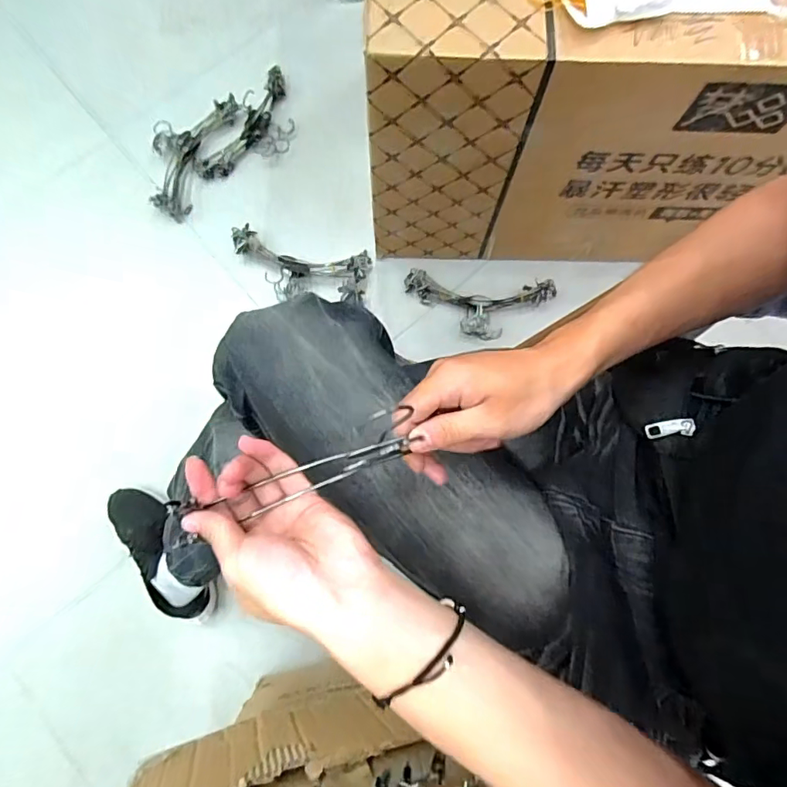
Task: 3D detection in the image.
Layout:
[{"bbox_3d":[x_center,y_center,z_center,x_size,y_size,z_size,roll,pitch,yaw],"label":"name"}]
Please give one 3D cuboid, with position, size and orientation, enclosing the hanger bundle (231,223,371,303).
[{"bbox_3d":[-0.200,-0.260,1.058,0.291,0.050,0.137,10,79,1],"label":"hanger bundle"}]

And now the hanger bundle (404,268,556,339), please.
[{"bbox_3d":[0.176,-0.186,1.052,0.313,0.046,0.130,8,79,0],"label":"hanger bundle"}]

